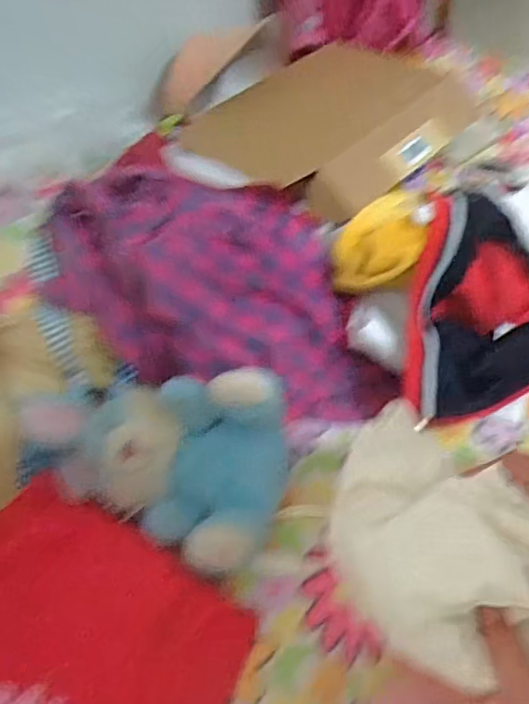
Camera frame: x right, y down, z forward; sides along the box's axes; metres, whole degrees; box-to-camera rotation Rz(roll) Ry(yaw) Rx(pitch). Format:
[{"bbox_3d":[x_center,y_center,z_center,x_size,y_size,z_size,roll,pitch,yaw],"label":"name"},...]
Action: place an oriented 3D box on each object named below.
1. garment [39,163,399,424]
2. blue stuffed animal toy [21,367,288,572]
[{"bbox_3d":[-0.088,-0.076,0.655,0.381,0.189,0.218,3,56,6],"label":"garment"},{"bbox_3d":[-0.132,0.103,0.575,0.300,0.079,0.189,10,57,10],"label":"blue stuffed animal toy"}]

